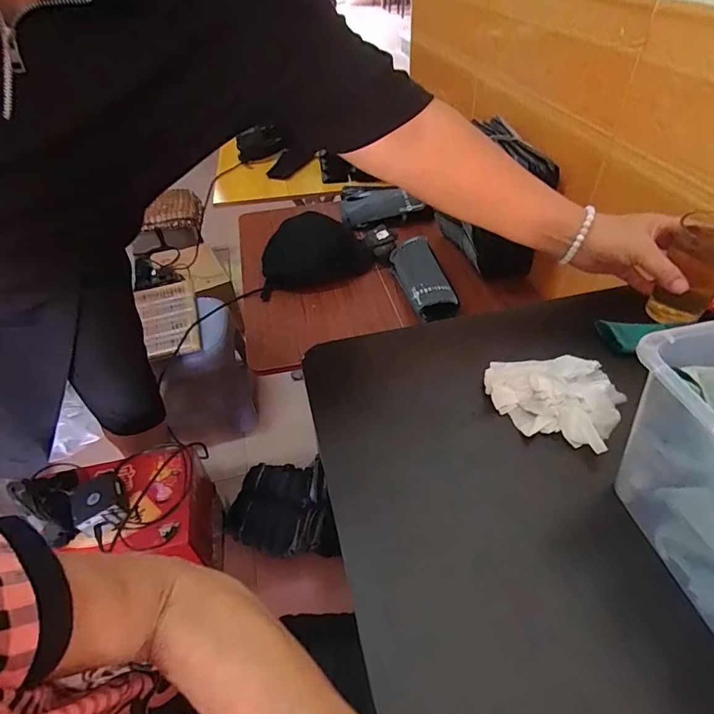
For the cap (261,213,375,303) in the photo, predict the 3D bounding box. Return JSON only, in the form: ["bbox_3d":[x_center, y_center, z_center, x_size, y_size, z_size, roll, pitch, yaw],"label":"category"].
[{"bbox_3d":[-0.090,-0.208,0.934,0.242,0.105,0.123,-16,46,-12],"label":"cap"}]

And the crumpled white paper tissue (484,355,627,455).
[{"bbox_3d":[0.177,0.030,0.413,0.112,0.031,0.085,16,48,19],"label":"crumpled white paper tissue"}]

